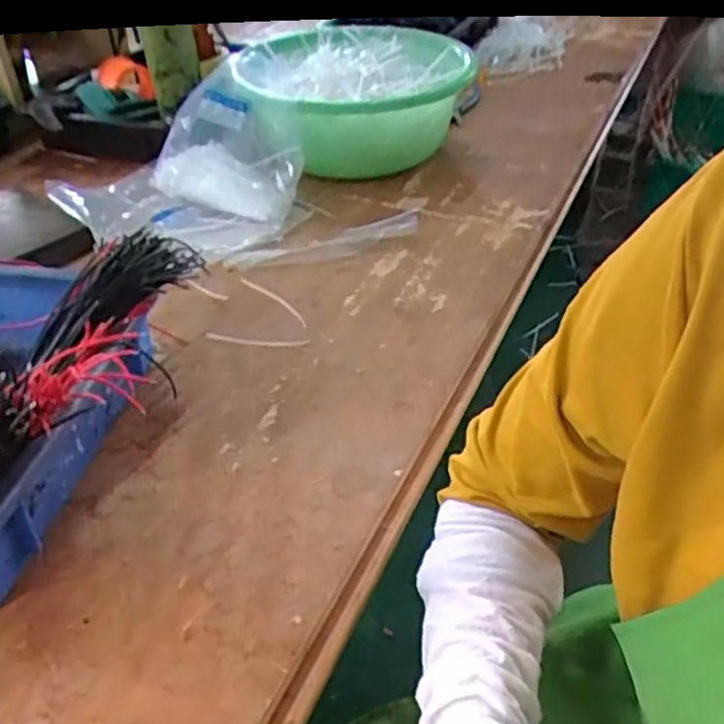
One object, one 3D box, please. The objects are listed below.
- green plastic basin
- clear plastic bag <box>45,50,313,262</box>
[{"bbox_3d":[-0.012,-0.376,0.958,0.289,0.110,0.288,-1,41,1],"label":"green plastic basin"},{"bbox_3d":[-0.204,-0.231,0.817,0.273,0.099,0.203,10,43,13],"label":"clear plastic bag"}]

